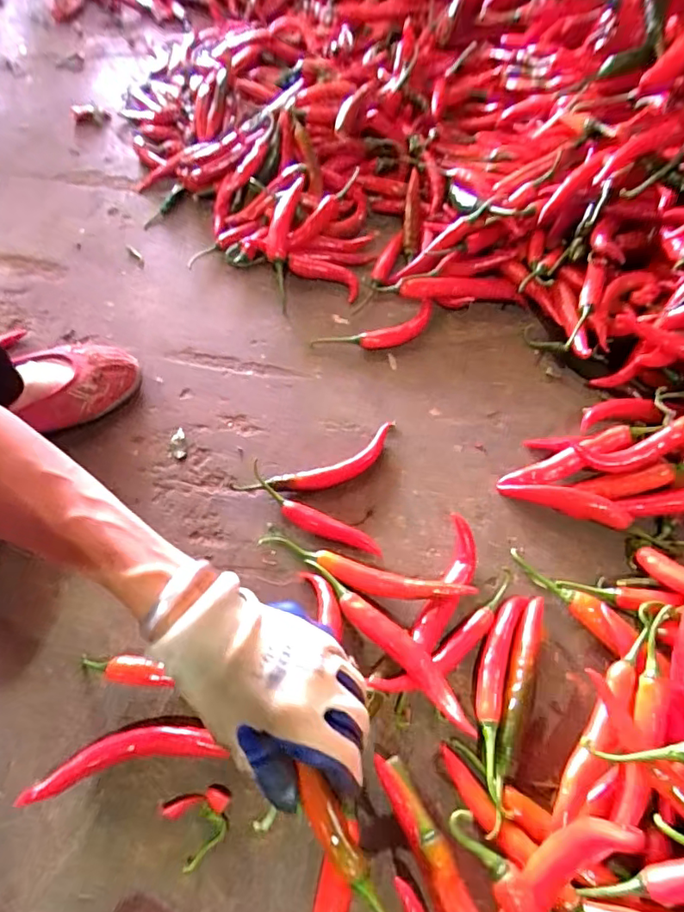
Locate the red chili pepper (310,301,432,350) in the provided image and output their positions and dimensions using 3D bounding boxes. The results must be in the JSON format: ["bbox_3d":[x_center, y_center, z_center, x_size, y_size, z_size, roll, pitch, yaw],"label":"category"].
[{"bbox_3d":[0.041,-0.137,0.578,0.141,0.026,0.044,-19,59,-10],"label":"red chili pepper"}]

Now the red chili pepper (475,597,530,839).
[{"bbox_3d":[0.111,0.176,0.382,0.028,0.019,0.162,15,60,11],"label":"red chili pepper"}]

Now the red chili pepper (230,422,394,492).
[{"bbox_3d":[-0.020,0.012,0.485,0.157,0.018,0.039,-22,60,-11],"label":"red chili pepper"}]

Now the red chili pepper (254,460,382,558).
[{"bbox_3d":[-0.029,0.050,0.458,0.138,0.017,0.026,28,63,18],"label":"red chili pepper"}]

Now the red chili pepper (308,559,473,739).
[{"bbox_3d":[0.033,0.134,0.393,0.024,0.042,0.166,-39,65,-20],"label":"red chili pepper"}]

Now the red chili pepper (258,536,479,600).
[{"bbox_3d":[0.013,0.096,0.427,0.176,0.026,0.024,15,60,11],"label":"red chili pepper"}]

